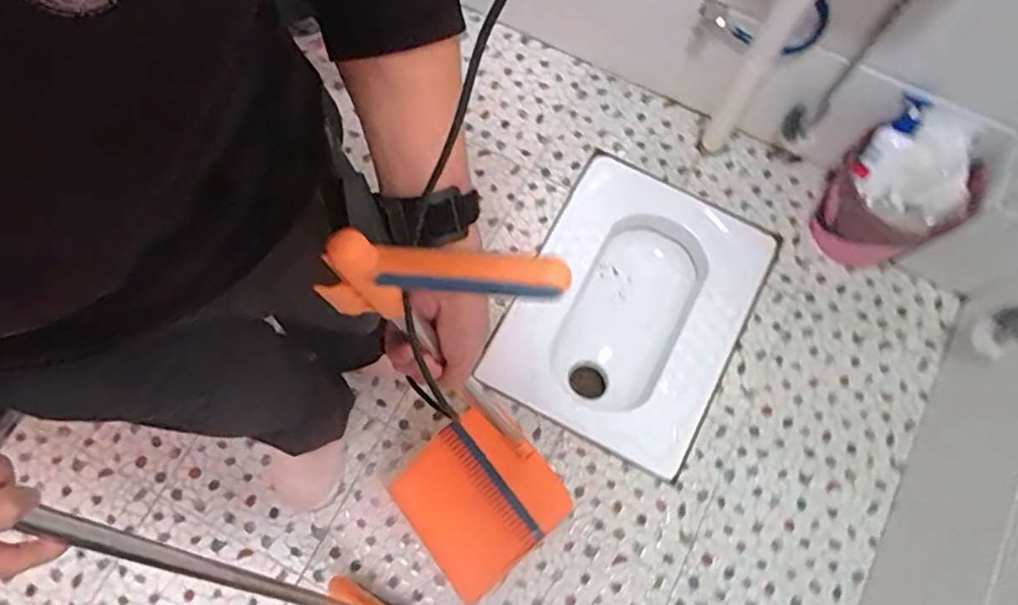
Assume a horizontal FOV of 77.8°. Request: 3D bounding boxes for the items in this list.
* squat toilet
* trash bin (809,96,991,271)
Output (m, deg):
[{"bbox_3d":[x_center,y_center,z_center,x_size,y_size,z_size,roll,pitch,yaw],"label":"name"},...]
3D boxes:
[{"bbox_3d":[0.250,0.035,1.381,0.431,0.210,0.563,27,76,6],"label":"squat toilet"},{"bbox_3d":[0.696,-0.190,1.173,0.213,0.296,0.180,43,78,10],"label":"trash bin"}]

